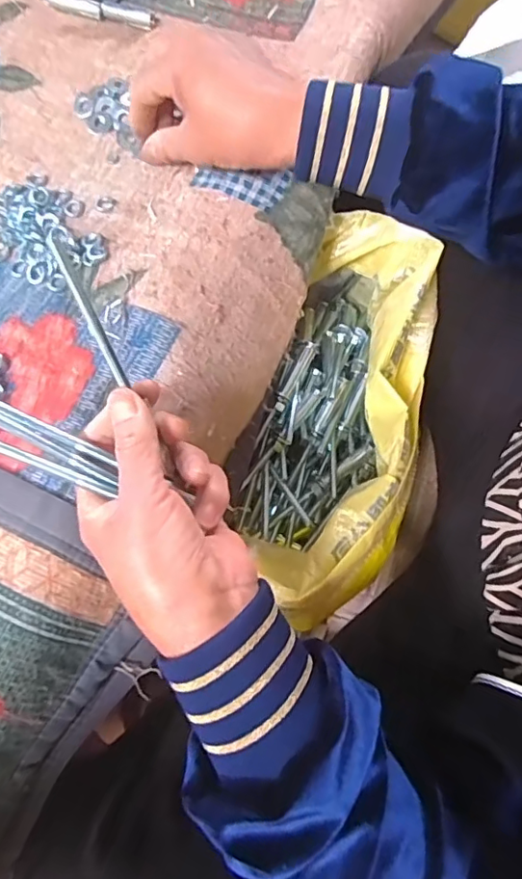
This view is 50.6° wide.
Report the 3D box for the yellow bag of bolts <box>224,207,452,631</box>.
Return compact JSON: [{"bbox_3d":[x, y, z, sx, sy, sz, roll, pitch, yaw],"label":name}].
[{"bbox_3d":[0.064,-0.019,0.438,0.125,0.131,0.310,16,72,4],"label":"yellow bag of bolts"}]

